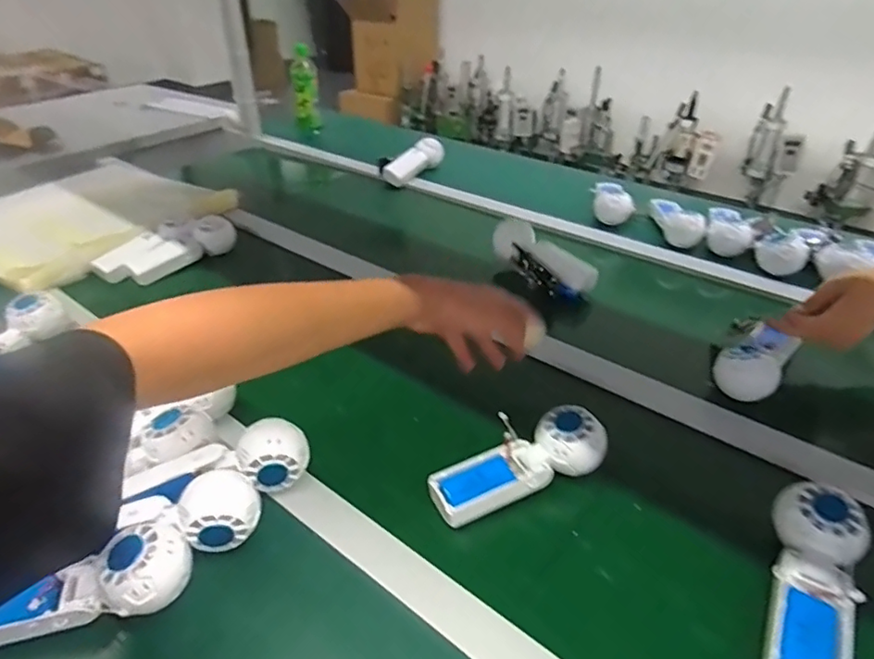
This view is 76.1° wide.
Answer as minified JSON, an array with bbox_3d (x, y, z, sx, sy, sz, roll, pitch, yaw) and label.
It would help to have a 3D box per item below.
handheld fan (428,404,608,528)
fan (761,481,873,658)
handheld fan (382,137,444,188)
[{"bbox_3d":[0.075,0.128,0.535,0.170,0.039,0.061,-23,40,-11],"label":"handheld fan"},{"bbox_3d":[0.289,0.197,0.427,0.061,0.033,0.171,18,52,23],"label":"fan"},{"bbox_3d":[-0.056,-0.360,1.221,0.152,0.060,0.056,-40,49,-21],"label":"handheld fan"}]

